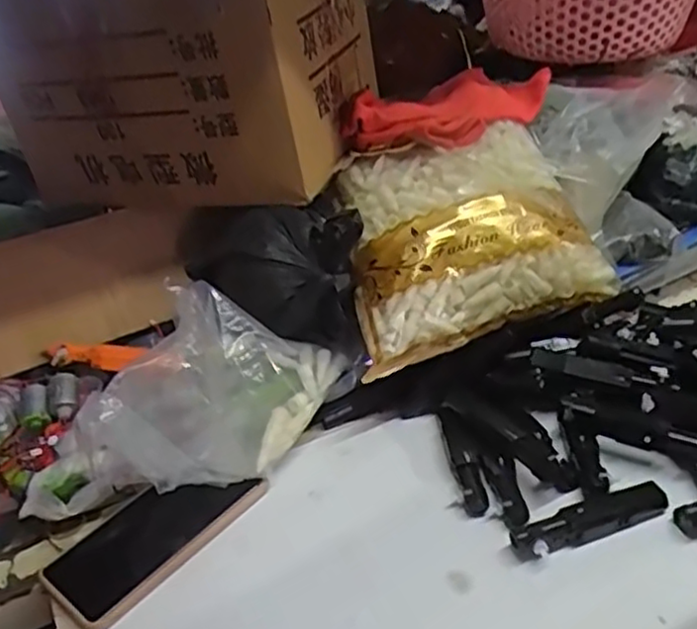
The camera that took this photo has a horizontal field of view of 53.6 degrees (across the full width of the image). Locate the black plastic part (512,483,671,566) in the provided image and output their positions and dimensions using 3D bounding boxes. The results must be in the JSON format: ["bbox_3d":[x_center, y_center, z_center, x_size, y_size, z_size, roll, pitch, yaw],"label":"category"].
[{"bbox_3d":[0.175,0.147,0.494,0.119,0.019,0.025,-16,33,-13],"label":"black plastic part"}]

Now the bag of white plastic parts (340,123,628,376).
[{"bbox_3d":[0.097,-0.072,0.616,0.217,0.130,0.170,-13,33,-11],"label":"bag of white plastic parts"}]

